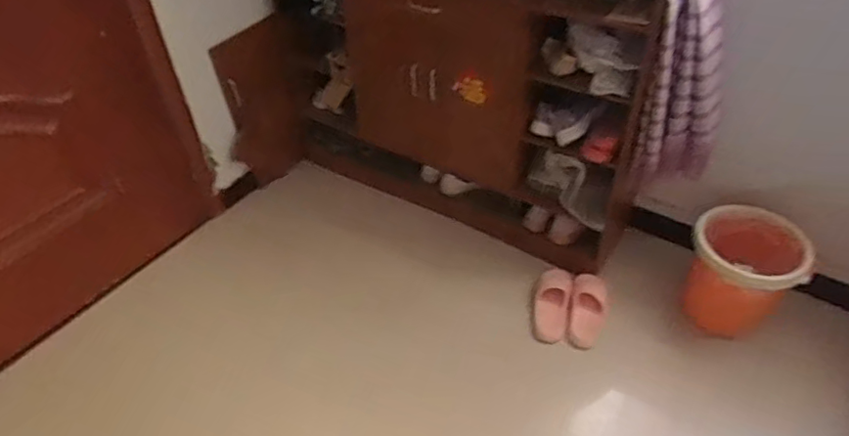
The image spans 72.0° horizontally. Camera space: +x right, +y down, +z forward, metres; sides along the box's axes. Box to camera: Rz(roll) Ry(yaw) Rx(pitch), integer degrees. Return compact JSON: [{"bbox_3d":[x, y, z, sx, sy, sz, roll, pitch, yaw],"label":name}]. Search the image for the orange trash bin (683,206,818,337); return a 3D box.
[{"bbox_3d":[0.857,0.145,1.587,0.267,0.293,0.266,22,48,25],"label":"orange trash bin"}]

